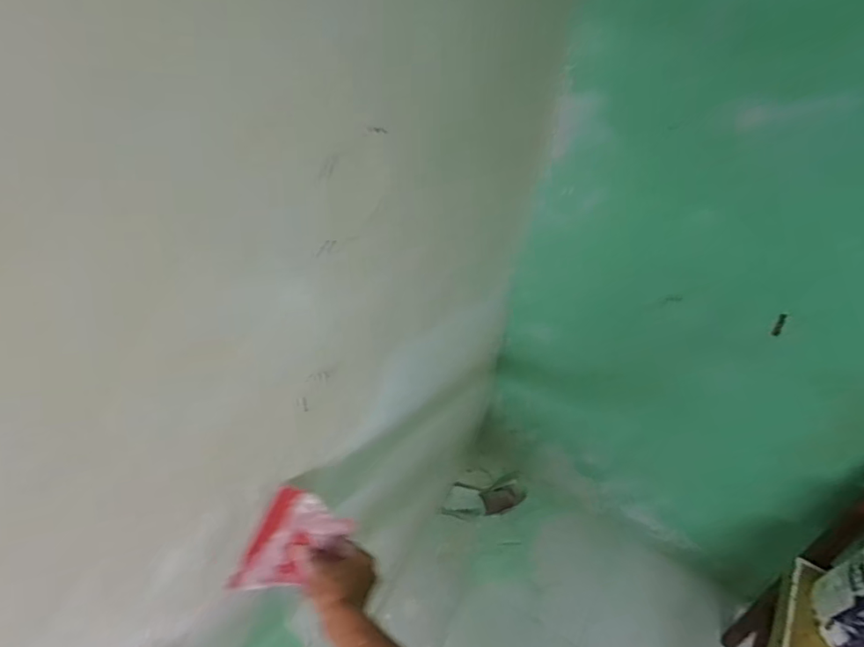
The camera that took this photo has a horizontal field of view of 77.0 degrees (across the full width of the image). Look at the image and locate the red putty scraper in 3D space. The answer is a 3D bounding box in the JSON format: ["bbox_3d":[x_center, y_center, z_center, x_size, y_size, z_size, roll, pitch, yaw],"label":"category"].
[{"bbox_3d":[-0.163,0.258,0.627,0.124,0.102,0.013,-56,28,-4],"label":"red putty scraper"}]

